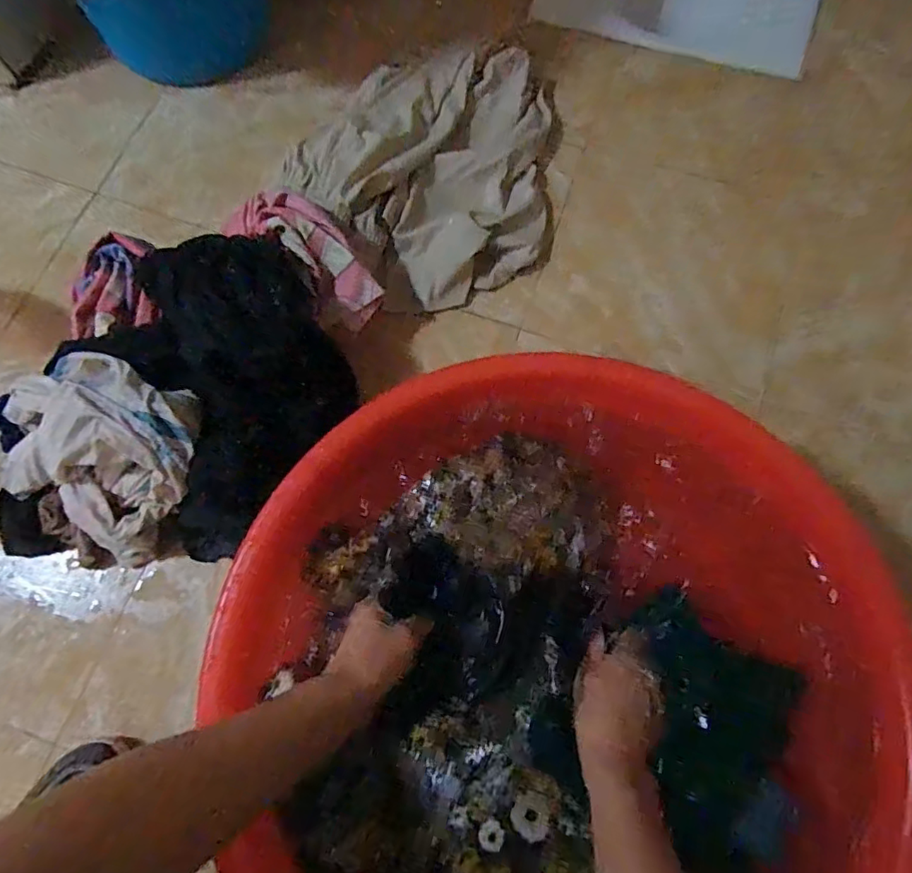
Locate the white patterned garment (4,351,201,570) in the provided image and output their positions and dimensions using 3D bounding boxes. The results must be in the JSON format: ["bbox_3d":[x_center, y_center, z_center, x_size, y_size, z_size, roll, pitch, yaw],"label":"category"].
[{"bbox_3d":[-0.358,0.023,0.575,0.169,0.154,0.197,43,78,12],"label":"white patterned garment"}]

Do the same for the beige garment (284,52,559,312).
[{"bbox_3d":[-0.010,-0.359,0.740,0.322,0.076,0.375,34,76,10],"label":"beige garment"}]

